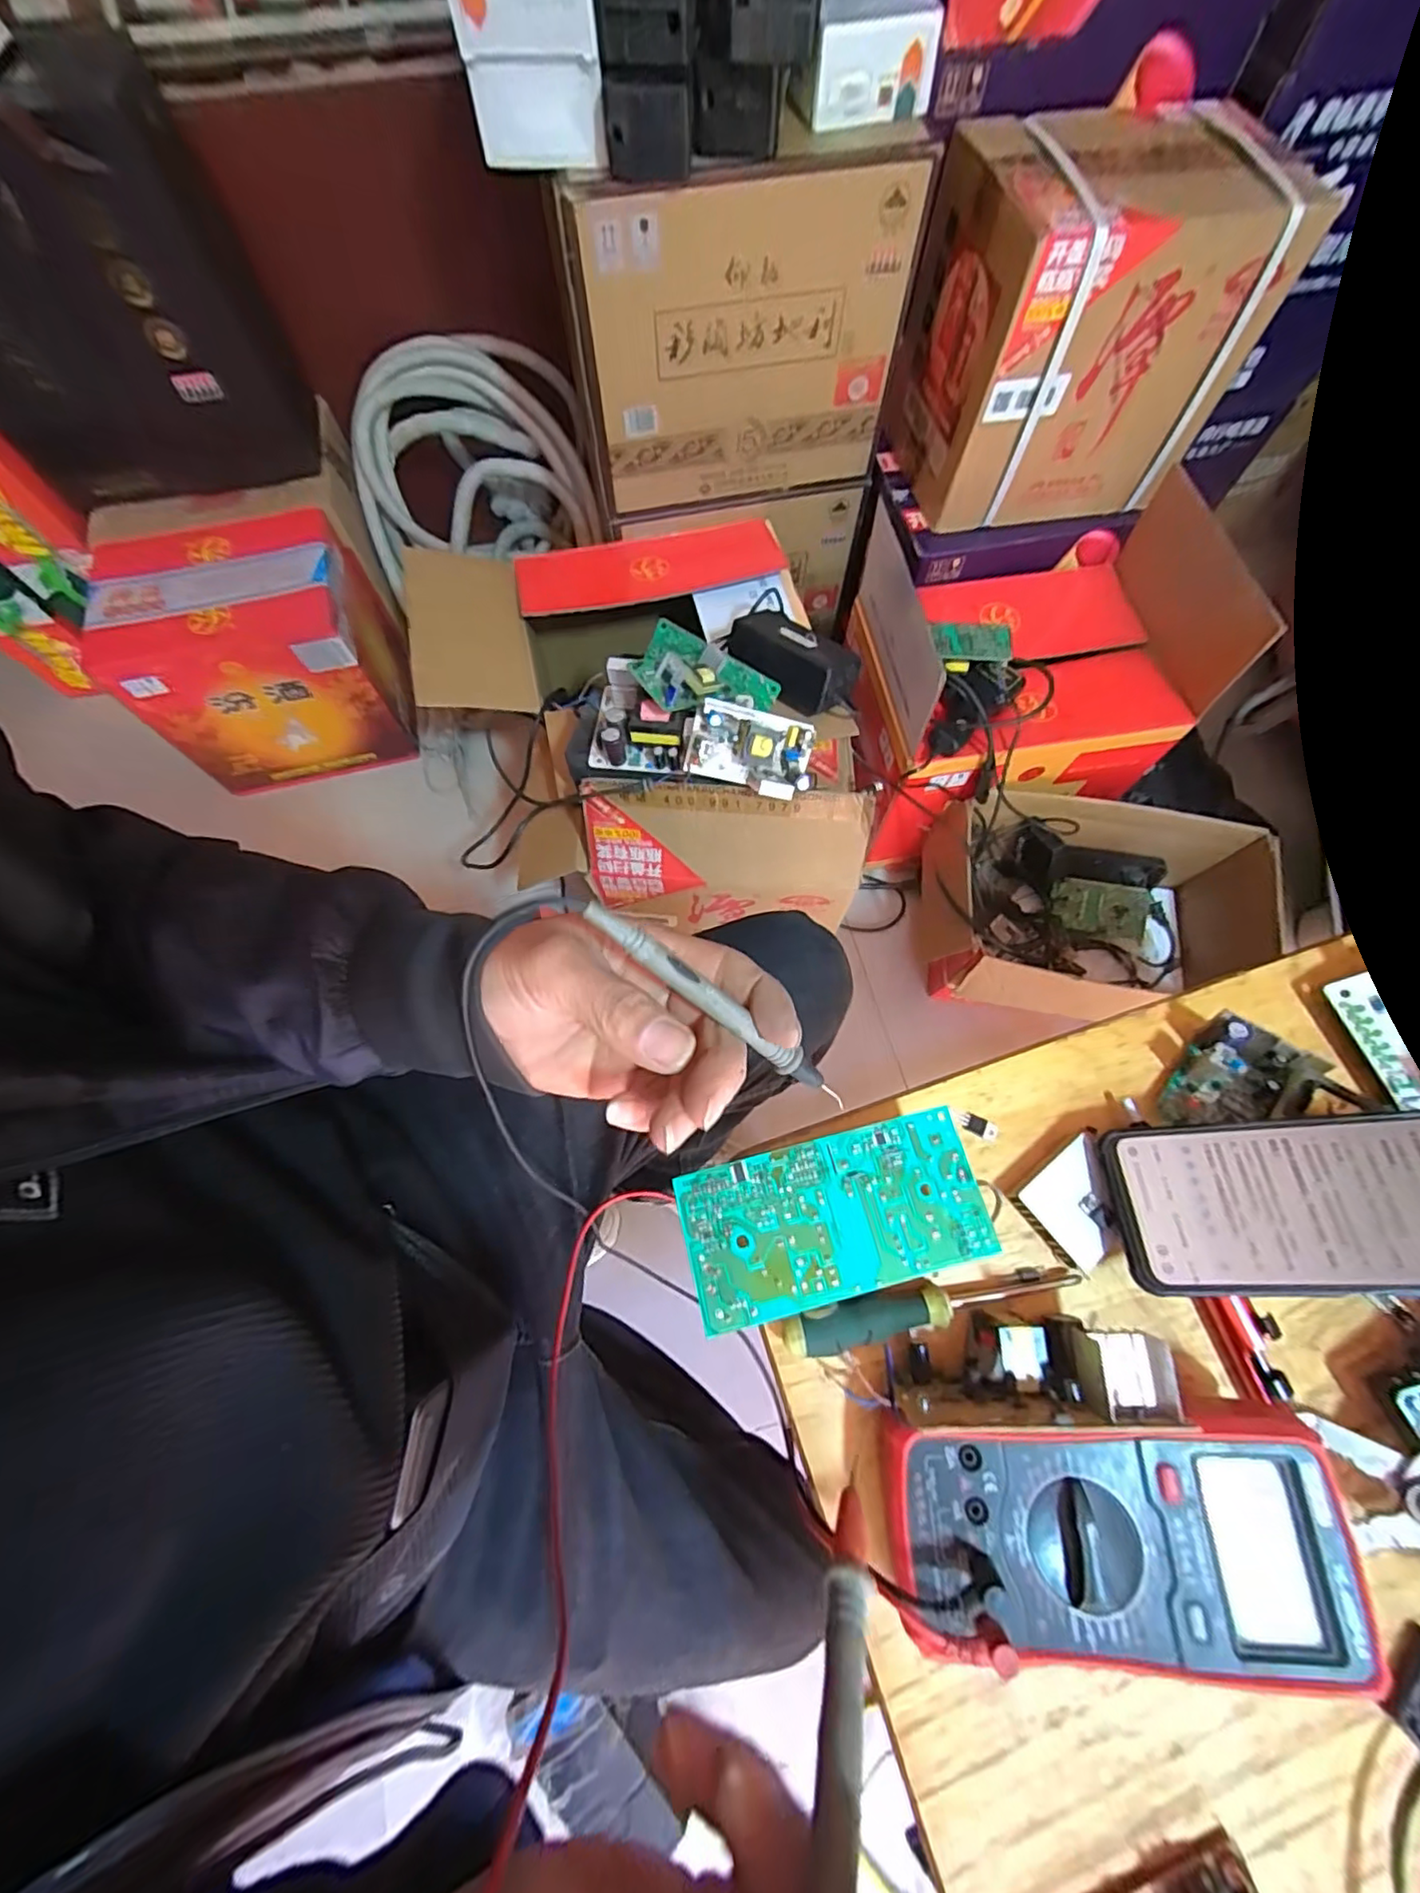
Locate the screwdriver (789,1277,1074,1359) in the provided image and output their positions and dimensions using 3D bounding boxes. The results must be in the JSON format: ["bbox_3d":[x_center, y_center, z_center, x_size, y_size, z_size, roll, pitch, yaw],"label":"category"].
[{"bbox_3d":[0.113,0.186,0.317,0.153,0.018,0.025,-9,70,-3],"label":"screwdriver"}]

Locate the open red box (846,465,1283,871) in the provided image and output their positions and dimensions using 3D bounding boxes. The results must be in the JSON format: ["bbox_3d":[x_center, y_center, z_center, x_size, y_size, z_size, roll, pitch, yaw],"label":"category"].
[{"bbox_3d":[0.419,-0.357,0.894,0.457,0.368,0.324,-5,70,-2],"label":"open red box"}]

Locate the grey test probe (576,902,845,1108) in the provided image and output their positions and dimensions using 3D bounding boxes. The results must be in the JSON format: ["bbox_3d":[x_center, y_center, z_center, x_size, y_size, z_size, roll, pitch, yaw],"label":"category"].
[{"bbox_3d":[0.009,0.028,0.242,0.143,0.007,0.010,40,71,-27],"label":"grey test probe"}]

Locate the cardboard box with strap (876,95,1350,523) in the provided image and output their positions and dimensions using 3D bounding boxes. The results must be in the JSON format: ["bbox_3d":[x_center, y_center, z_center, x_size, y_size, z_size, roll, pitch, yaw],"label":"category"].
[{"bbox_3d":[0.431,-0.728,0.749,0.322,0.289,0.231,-7,70,-2],"label":"cardboard box with strap"}]

